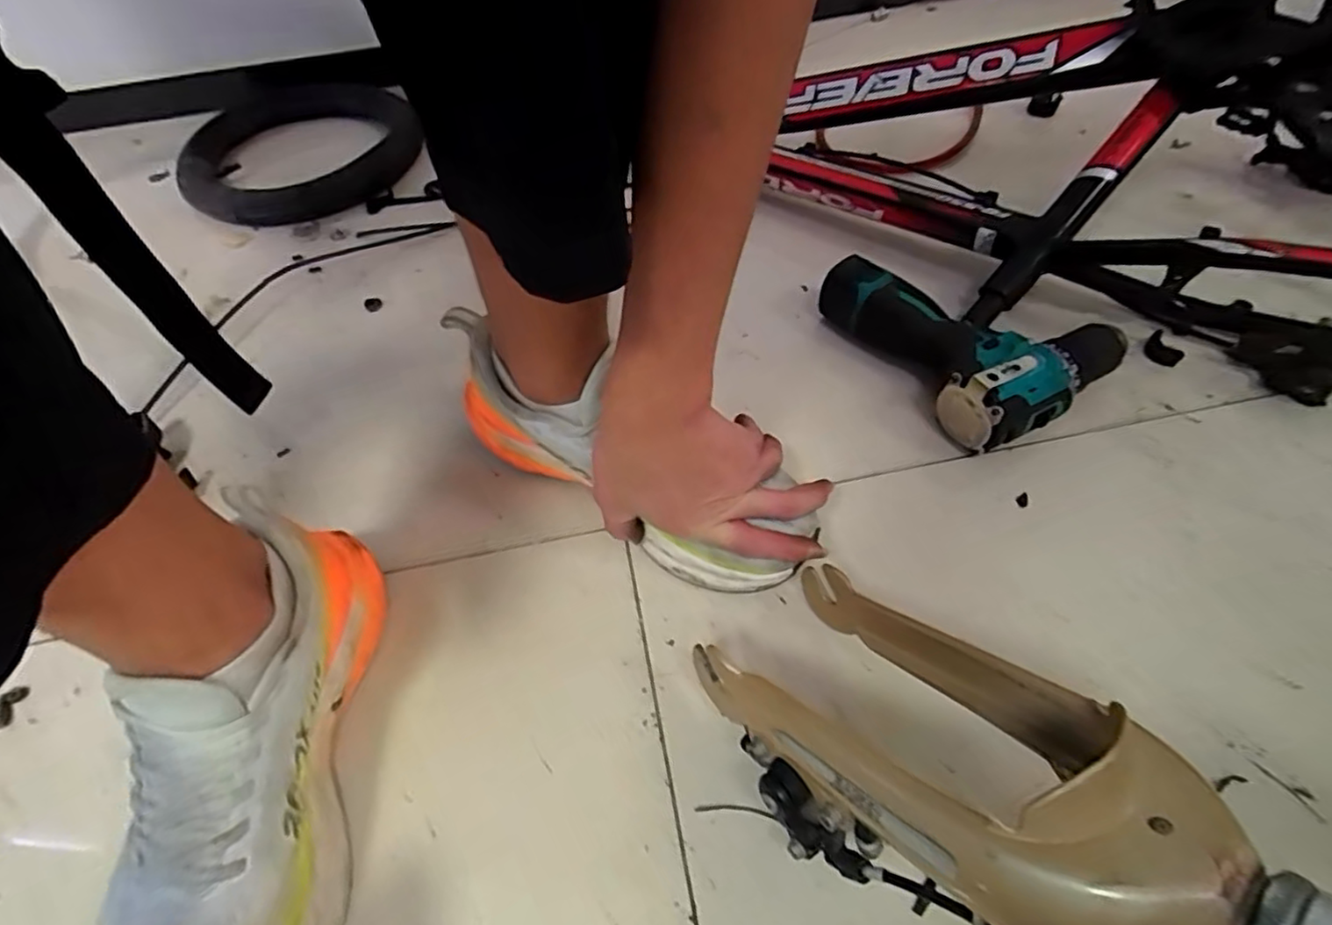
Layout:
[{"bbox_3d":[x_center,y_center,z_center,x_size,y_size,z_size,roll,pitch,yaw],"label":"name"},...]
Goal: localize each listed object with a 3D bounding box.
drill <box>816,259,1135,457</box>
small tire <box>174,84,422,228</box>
[{"bbox_3d":[0.229,-0.101,0.516,0.135,0.068,0.203,-28,57,-16],"label":"drill"},{"bbox_3d":[-0.447,-0.380,0.781,0.274,0.035,0.264,-2,54,2],"label":"small tire"}]

